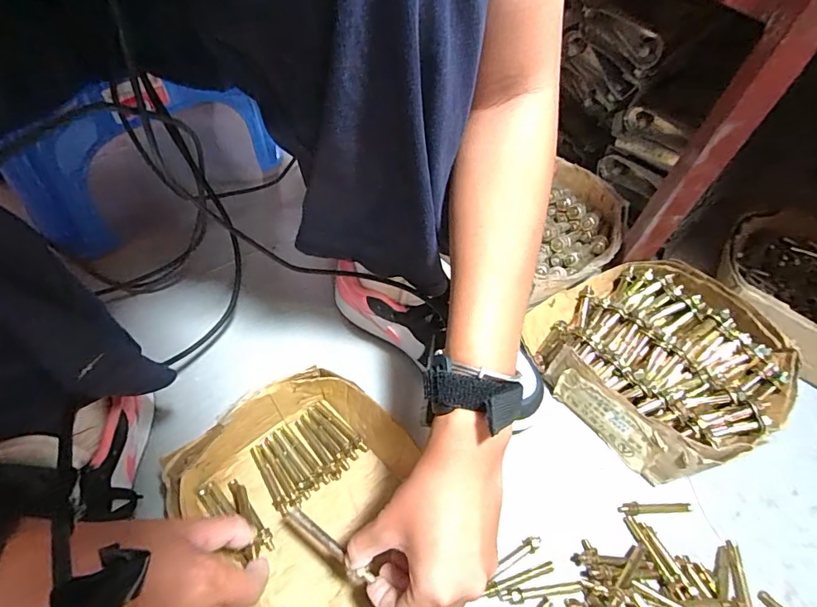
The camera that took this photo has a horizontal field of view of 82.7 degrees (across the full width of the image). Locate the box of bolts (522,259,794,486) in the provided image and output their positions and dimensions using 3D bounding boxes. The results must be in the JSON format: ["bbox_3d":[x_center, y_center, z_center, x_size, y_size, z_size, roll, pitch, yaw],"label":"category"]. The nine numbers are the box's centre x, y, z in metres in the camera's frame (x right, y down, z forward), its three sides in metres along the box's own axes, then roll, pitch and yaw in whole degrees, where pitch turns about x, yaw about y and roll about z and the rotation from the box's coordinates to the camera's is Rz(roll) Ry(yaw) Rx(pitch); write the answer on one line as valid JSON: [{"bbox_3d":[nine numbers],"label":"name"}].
[{"bbox_3d":[0.254,0.052,0.483,0.203,0.069,0.222,-35,64,-26],"label":"box of bolts"}]

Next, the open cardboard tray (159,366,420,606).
[{"bbox_3d":[-0.063,0.173,0.368,0.166,0.070,0.228,-32,63,-25],"label":"open cardboard tray"}]

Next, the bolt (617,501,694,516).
[{"bbox_3d":[0.225,0.187,0.424,0.068,0.008,0.010,-1,54,-6],"label":"bolt"}]

